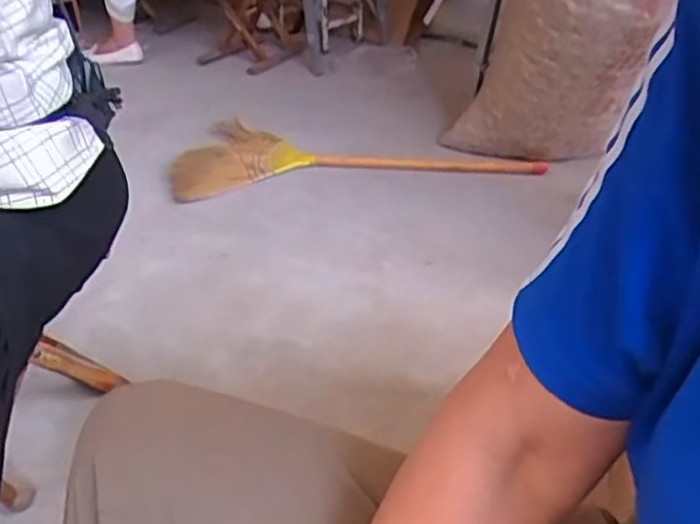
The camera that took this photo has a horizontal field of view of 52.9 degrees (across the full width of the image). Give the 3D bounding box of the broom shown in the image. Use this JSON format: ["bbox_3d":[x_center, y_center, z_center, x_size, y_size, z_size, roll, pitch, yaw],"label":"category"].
[{"bbox_3d":[0.007,-0.259,1.734,0.862,0.071,0.298,-1,31,-2],"label":"broom"}]

